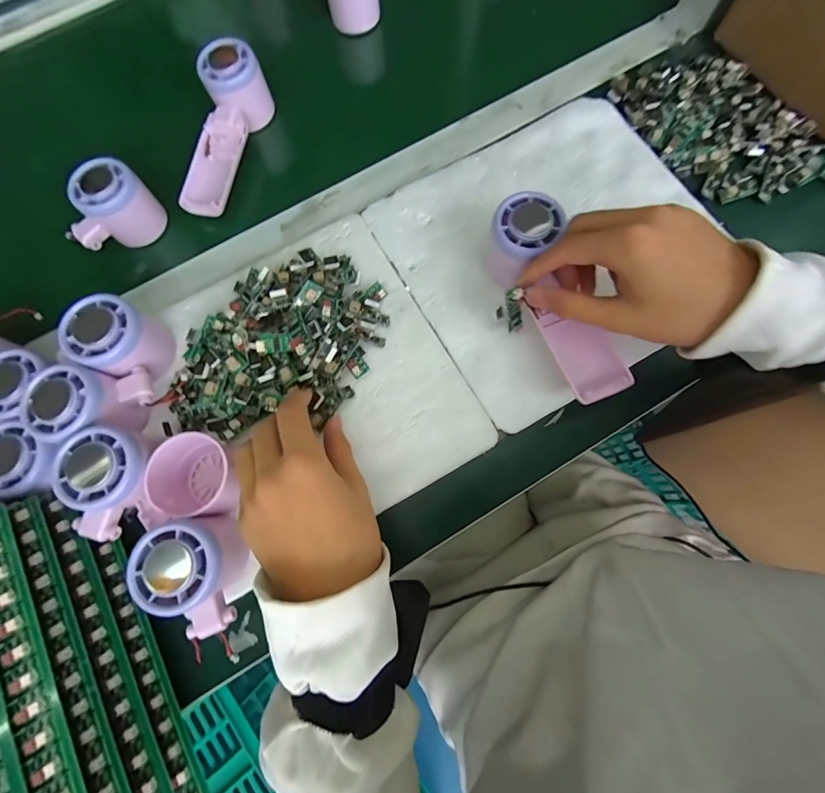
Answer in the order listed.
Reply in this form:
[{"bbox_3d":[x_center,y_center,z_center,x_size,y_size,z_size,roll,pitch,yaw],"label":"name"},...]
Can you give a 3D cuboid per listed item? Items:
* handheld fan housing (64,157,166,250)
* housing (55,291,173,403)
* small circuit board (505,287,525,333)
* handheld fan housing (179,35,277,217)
[{"bbox_3d":[-0.282,-0.174,0.361,0.077,0.050,0.053,-25,78,-6],"label":"handheld fan housing"},{"bbox_3d":[-0.220,-0.037,0.306,0.078,0.053,0.056,36,79,8],"label":"housing"},{"bbox_3d":[0.080,-0.068,0.307,0.013,0.037,0.008,-24,49,-5],"label":"small circuit board"},{"bbox_3d":[-0.188,-0.257,0.379,0.056,0.054,0.159,10,77,2],"label":"handheld fan housing"}]

